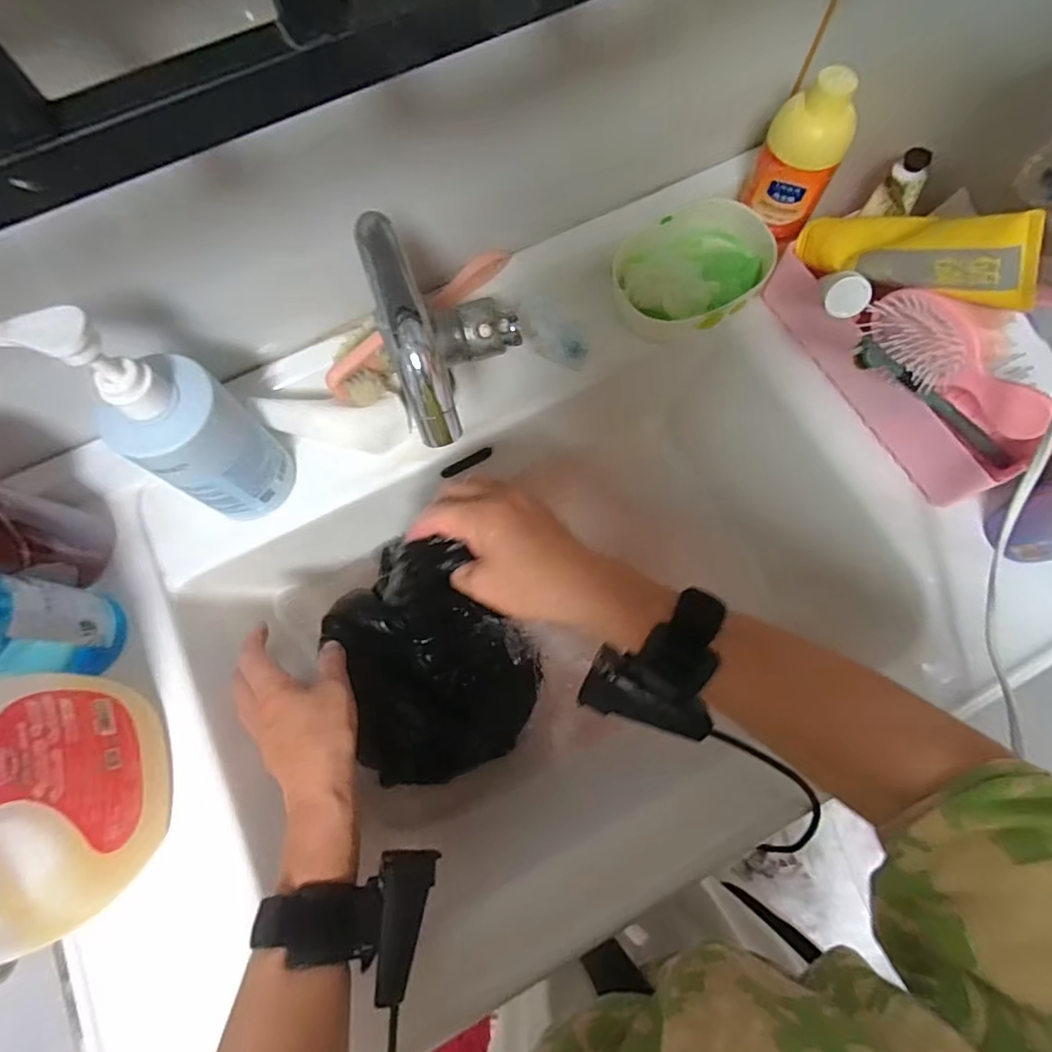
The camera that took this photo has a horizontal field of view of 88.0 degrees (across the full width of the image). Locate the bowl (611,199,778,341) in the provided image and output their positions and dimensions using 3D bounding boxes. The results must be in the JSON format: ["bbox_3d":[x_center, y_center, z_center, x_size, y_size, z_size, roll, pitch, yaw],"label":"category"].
[{"bbox_3d":[0.145,-0.233,0.489,0.139,0.045,0.119,-31,75,-8],"label":"bowl"}]

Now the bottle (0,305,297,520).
[{"bbox_3d":[-0.228,-0.069,0.359,0.062,0.192,0.069,43,78,12],"label":"bottle"}]

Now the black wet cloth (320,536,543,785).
[{"bbox_3d":[-0.087,0.121,0.499,0.163,0.073,0.201,-31,75,-8],"label":"black wet cloth"}]

